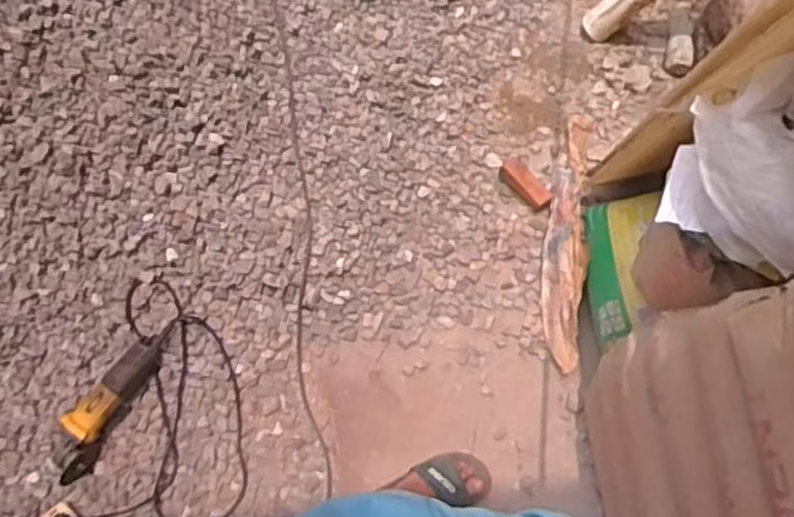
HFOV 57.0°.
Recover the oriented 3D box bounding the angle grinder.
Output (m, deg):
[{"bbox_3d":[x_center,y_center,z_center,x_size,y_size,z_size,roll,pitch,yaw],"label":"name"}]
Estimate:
[{"bbox_3d":[-0.548,0.277,1.387,0.085,0.091,0.298,28,73,9],"label":"angle grinder"}]

